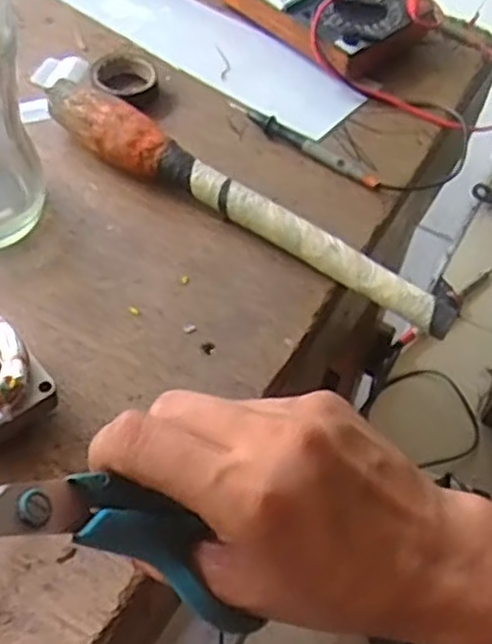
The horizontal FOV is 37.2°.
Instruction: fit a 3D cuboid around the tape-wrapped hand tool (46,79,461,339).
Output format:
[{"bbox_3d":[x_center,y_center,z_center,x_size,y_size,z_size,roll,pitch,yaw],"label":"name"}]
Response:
[{"bbox_3d":[-0.003,-0.075,0.447,0.287,0.037,0.030,28,57,15],"label":"tape-wrapped hand tool"}]

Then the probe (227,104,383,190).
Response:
[{"bbox_3d":[0.040,-0.122,0.499,0.116,0.009,0.015,32,58,17],"label":"probe"}]

